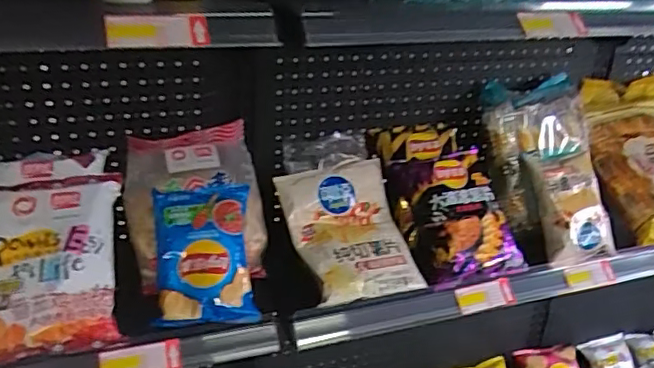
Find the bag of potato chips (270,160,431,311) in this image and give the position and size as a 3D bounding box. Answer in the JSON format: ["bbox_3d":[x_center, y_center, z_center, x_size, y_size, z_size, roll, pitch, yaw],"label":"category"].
[{"bbox_3d":[0.034,0.069,0.873,0.162,0.029,0.215,-10,59,-22],"label":"bag of potato chips"}]

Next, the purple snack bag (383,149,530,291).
[{"bbox_3d":[0.199,0.051,0.926,0.168,0.082,0.215,-7,68,-18],"label":"purple snack bag"}]

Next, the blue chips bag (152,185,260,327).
[{"bbox_3d":[-0.166,0.093,0.794,0.125,0.188,0.050,1,-20,-19],"label":"blue chips bag"}]

